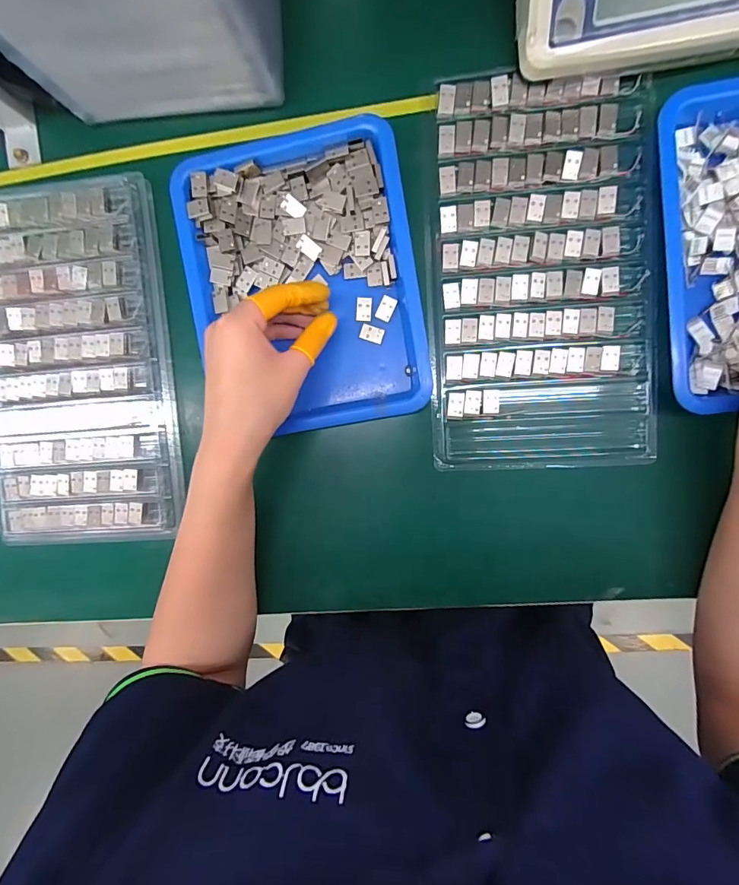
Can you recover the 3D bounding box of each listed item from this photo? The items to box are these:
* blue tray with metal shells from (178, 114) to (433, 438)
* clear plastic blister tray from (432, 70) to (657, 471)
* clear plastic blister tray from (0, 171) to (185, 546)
[{"bbox_3d":[-0.051,-0.120,0.328,0.169,0.020,0.219,-9,94,7],"label":"blue tray with metal shells"},{"bbox_3d":[0.126,-0.120,0.322,0.155,0.014,0.278,-2,95,6],"label":"clear plastic blister tray"},{"bbox_3d":[-0.248,-0.063,0.367,0.160,0.035,0.292,-3,95,6],"label":"clear plastic blister tray"}]

